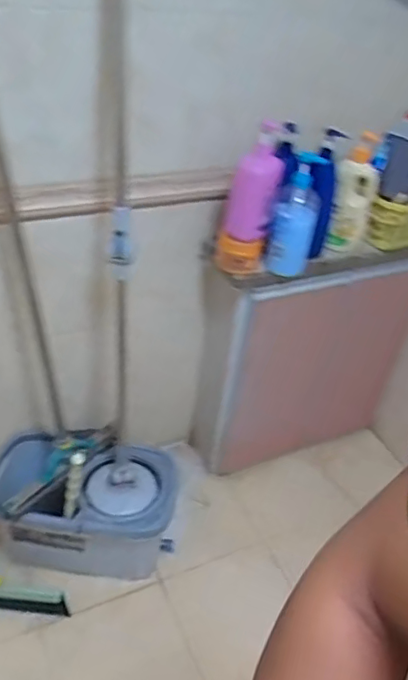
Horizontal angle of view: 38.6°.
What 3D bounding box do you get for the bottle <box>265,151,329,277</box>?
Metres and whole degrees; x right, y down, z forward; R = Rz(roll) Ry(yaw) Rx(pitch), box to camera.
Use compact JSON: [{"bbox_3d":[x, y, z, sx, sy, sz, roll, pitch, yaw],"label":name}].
[{"bbox_3d":[0.187,-0.249,1.195,0.077,0.251,0.079,18,40,13],"label":"bottle"}]

